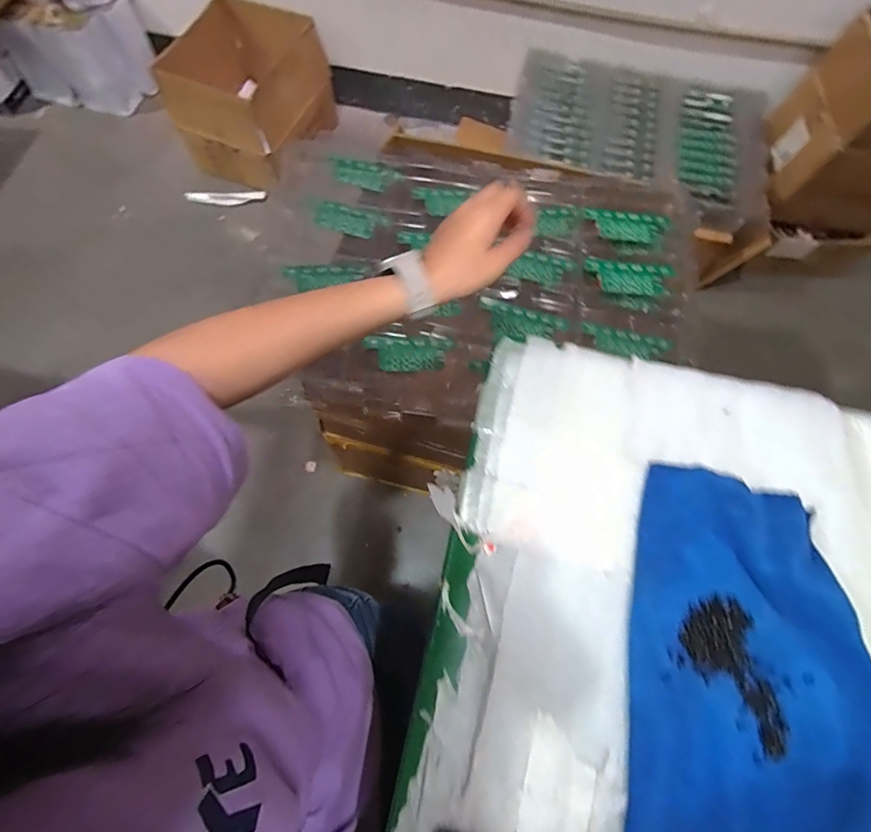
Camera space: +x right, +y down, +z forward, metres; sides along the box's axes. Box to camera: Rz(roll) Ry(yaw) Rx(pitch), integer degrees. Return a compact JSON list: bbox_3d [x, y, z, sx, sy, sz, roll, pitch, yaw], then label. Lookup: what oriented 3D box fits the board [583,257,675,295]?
[{"bbox_3d":[0.296,-0.213,0.731,0.130,0.010,0.053,6,68,1],"label":"board"}]

